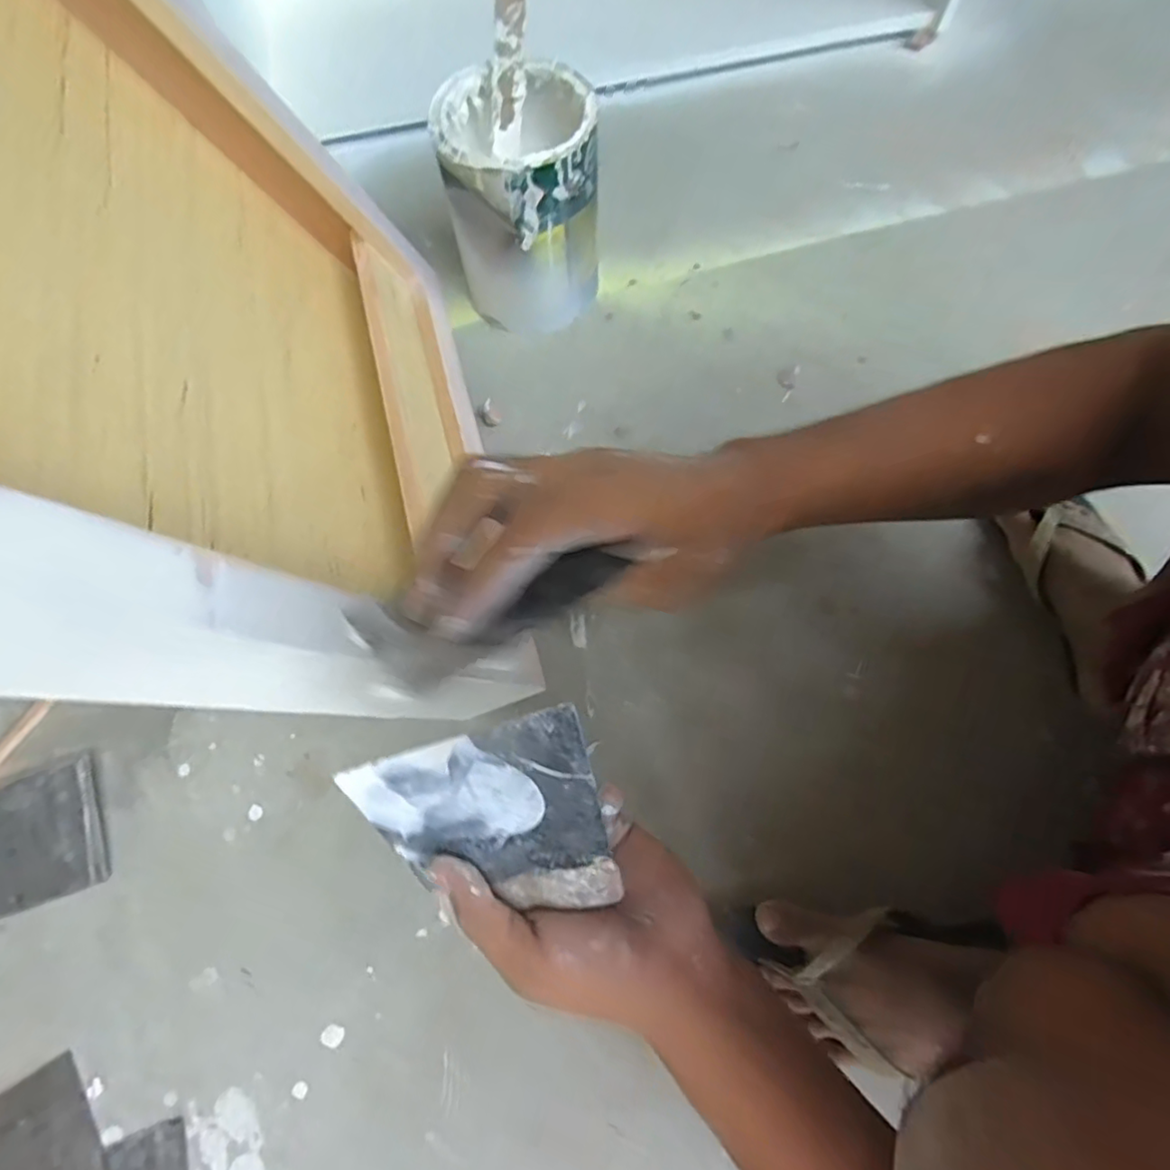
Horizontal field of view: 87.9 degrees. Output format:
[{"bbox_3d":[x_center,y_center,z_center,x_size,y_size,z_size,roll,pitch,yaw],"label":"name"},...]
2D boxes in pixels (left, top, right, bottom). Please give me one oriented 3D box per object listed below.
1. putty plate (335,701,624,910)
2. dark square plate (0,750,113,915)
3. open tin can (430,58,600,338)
[{"bbox_3d":[-0.039,0.105,0.265,0.103,0.004,0.093,-18,107,11],"label":"putty plate"},{"bbox_3d":[-0.493,0.224,0.531,0.129,0.014,0.112,-21,69,-7],"label":"dark square plate"},{"bbox_3d":[-0.066,-0.405,0.664,0.156,0.198,0.159,-9,68,-3],"label":"open tin can"}]

